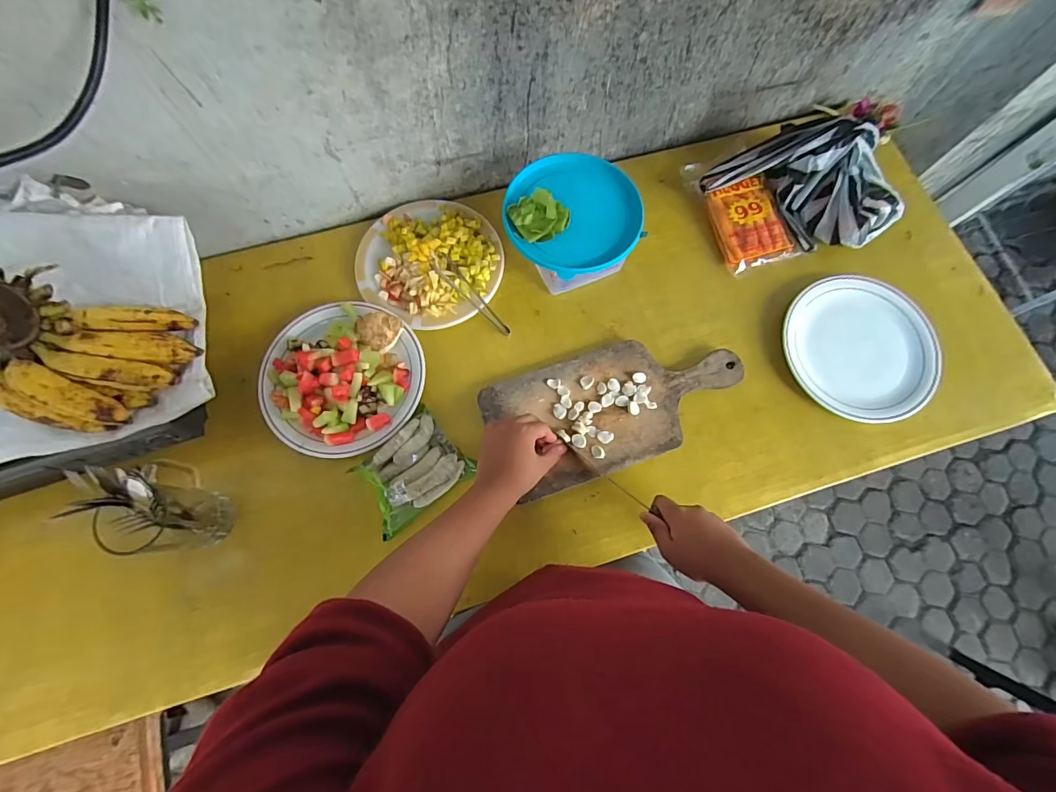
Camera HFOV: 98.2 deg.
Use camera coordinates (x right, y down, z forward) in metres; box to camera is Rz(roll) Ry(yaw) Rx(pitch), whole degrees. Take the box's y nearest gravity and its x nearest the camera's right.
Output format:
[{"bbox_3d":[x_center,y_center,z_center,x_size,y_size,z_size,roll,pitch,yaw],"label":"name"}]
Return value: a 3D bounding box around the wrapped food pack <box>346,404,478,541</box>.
[{"bbox_3d":[-0.155,0.098,0.594,0.109,0.029,0.138,44,79,9],"label":"wrapped food pack"}]

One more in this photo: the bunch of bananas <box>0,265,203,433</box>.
[{"bbox_3d":[-0.480,-0.044,0.499,0.162,0.103,0.150,0,75,-1],"label":"bunch of bananas"}]

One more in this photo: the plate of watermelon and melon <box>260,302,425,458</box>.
[{"bbox_3d":[-0.260,-0.028,0.631,0.217,0.055,0.211,0,75,-1],"label":"plate of watermelon and melon"}]

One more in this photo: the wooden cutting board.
[{"bbox_3d":[0.128,0.009,0.636,0.354,0.012,0.164,-19,77,-6],"label":"wooden cutting board"}]

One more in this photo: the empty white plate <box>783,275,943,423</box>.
[{"bbox_3d":[0.486,-0.071,0.666,0.200,0.019,0.216,0,75,-1],"label":"empty white plate"}]

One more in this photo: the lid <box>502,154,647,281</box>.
[{"bbox_3d":[0.060,-0.255,0.627,0.179,0.024,0.179,0,75,-1],"label":"lid"}]

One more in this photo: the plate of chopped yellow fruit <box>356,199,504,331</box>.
[{"bbox_3d":[-0.150,-0.208,0.689,0.216,0.039,0.198,0,75,-1],"label":"plate of chopped yellow fruit"}]

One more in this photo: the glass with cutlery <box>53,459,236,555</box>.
[{"bbox_3d":[-0.423,0.128,0.521,0.088,0.161,0.106,6,75,0],"label":"glass with cutlery"}]

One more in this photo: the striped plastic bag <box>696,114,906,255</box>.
[{"bbox_3d":[0.430,-0.326,0.692,0.270,0.120,0.142,31,77,6],"label":"striped plastic bag"}]

